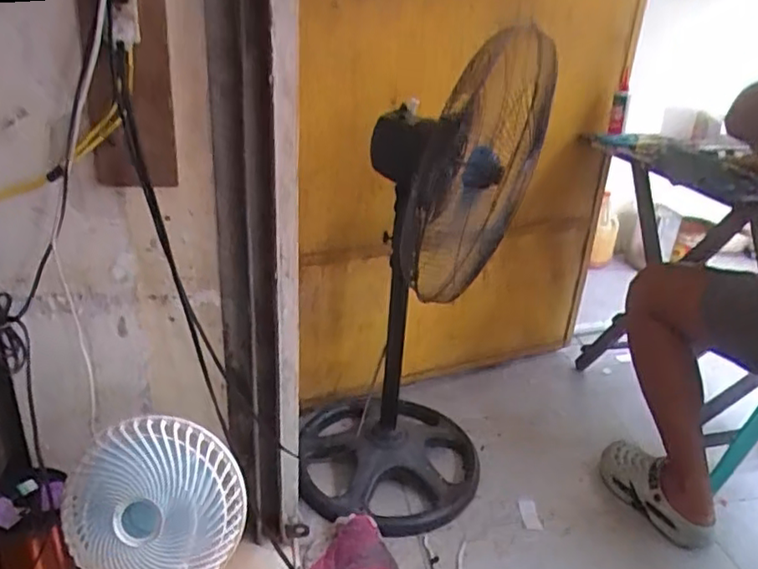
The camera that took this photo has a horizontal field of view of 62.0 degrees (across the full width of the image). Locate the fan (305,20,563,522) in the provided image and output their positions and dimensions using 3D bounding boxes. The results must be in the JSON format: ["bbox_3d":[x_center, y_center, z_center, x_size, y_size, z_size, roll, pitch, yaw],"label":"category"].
[{"bbox_3d":[0.053,0.023,1.248,0.410,0.919,0.579,8,26,9],"label":"fan"}]

